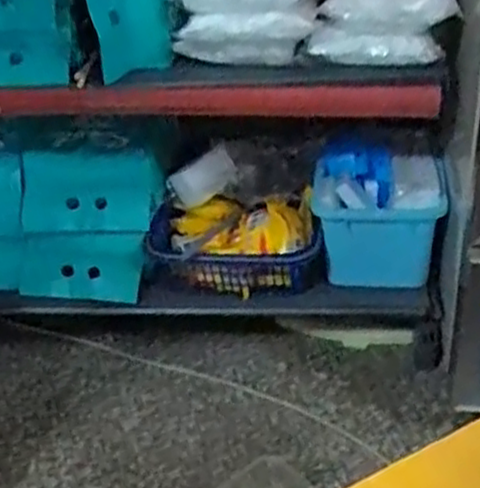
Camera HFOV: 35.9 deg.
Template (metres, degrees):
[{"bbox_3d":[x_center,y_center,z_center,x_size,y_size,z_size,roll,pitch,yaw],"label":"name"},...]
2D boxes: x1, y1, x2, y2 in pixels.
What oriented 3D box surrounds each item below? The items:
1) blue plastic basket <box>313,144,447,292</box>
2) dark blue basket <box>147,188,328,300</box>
[{"bbox_3d":[0.229,-0.061,1.230,0.207,0.139,0.250,-1,36,8],"label":"blue plastic basket"},{"bbox_3d":[-0.009,-0.001,1.198,0.273,0.094,0.164,-5,35,2],"label":"dark blue basket"}]

